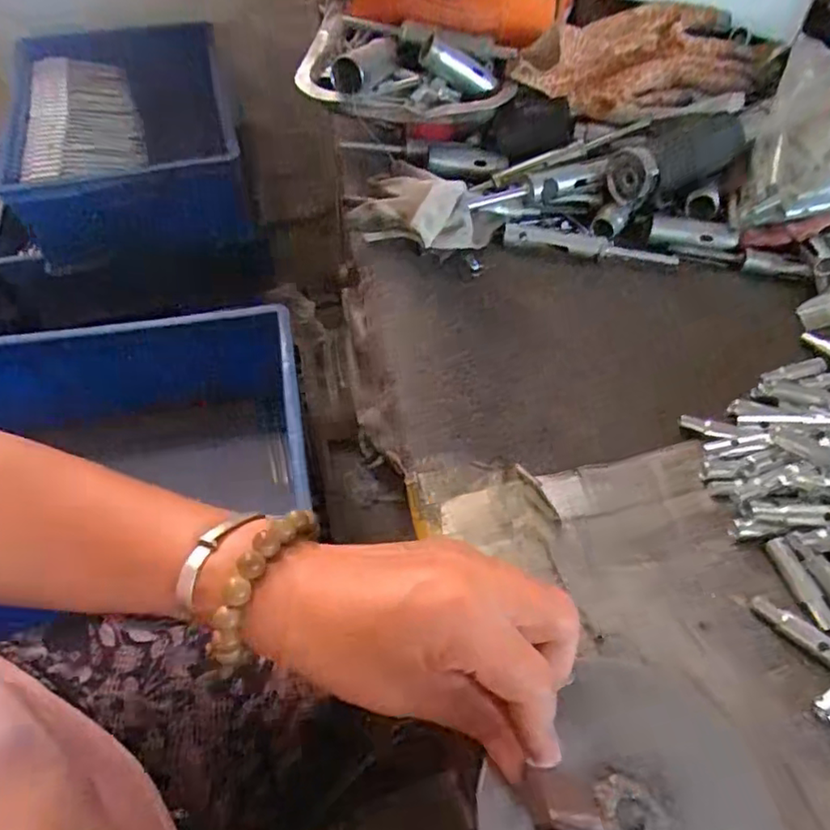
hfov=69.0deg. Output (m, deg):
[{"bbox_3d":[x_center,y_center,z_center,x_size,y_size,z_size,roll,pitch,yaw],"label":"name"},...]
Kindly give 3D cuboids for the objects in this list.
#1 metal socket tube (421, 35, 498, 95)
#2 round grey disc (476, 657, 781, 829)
[{"bbox_3d":[0.039,-0.295,0.512,0.068,0.022,0.030,14,51,-28],"label":"metal socket tube"},{"bbox_3d":[0.096,0.174,0.255,0.123,0.017,0.113,2,55,-3],"label":"round grey disc"}]

